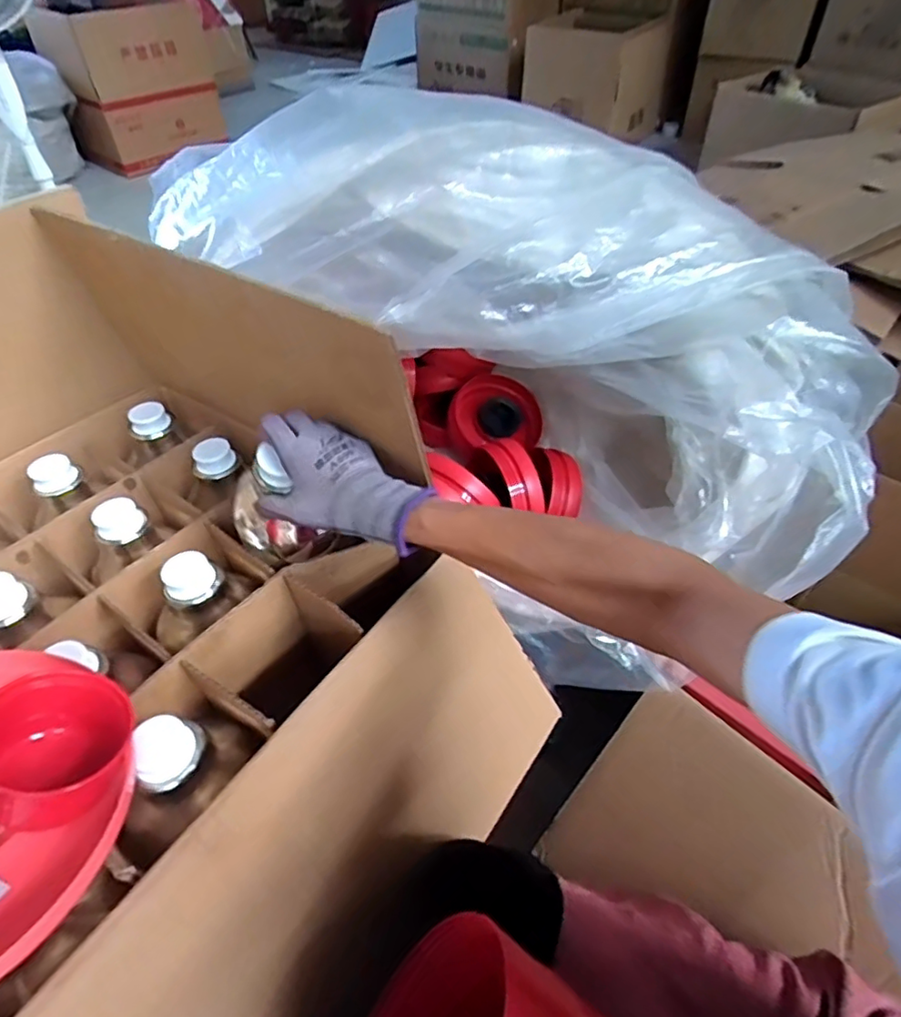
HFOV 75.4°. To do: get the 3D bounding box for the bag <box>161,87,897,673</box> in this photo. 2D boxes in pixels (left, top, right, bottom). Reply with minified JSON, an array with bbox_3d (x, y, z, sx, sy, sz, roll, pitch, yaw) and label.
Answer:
[{"bbox_3d":[0.083,-0.213,0.676,0.769,0.309,0.369,32,52,0],"label":"bag"}]

